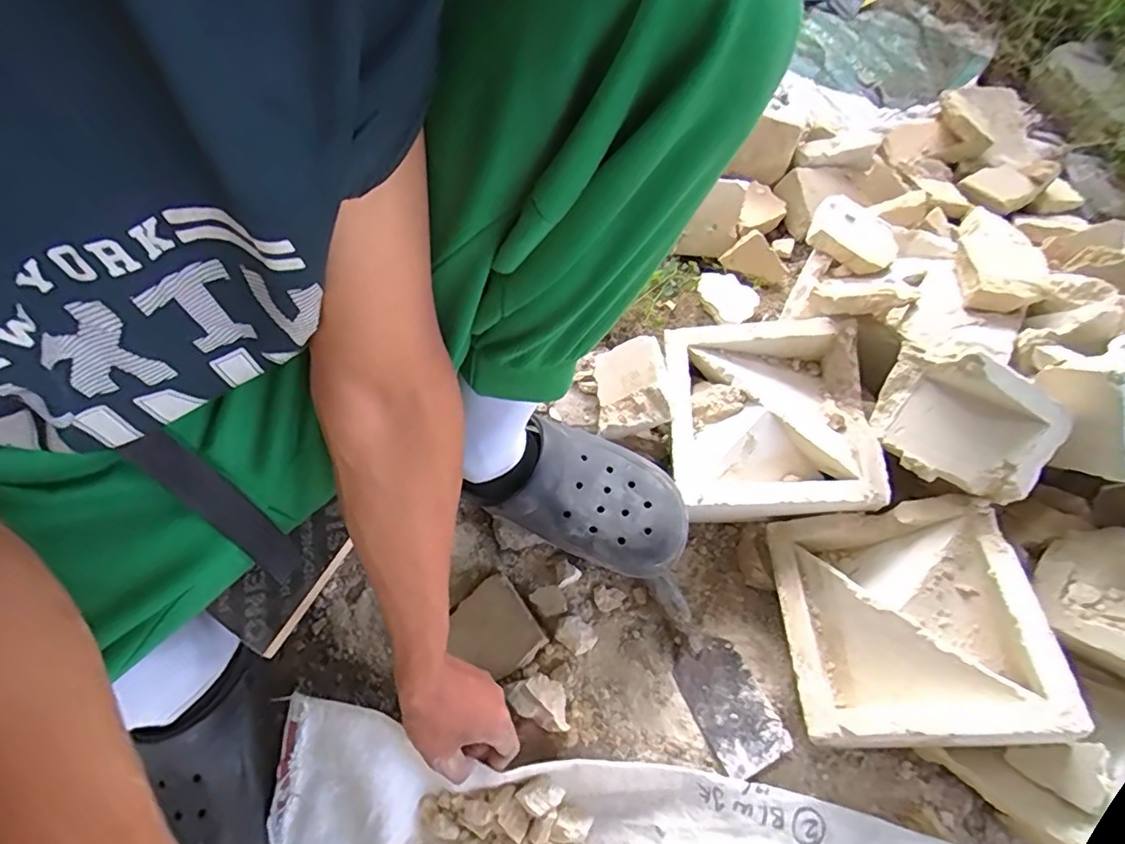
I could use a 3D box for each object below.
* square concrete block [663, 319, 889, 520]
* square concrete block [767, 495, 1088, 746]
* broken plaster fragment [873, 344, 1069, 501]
[{"bbox_3d":[0.211,-0.005,0.587,0.200,0.068,0.204,0,66,0],"label":"square concrete block"},{"bbox_3d":[0.316,0.181,0.526,0.200,0.090,0.222,-15,50,19],"label":"square concrete block"},{"bbox_3d":[0.358,-0.001,0.502,0.141,0.057,0.116,25,100,37],"label":"broken plaster fragment"}]

